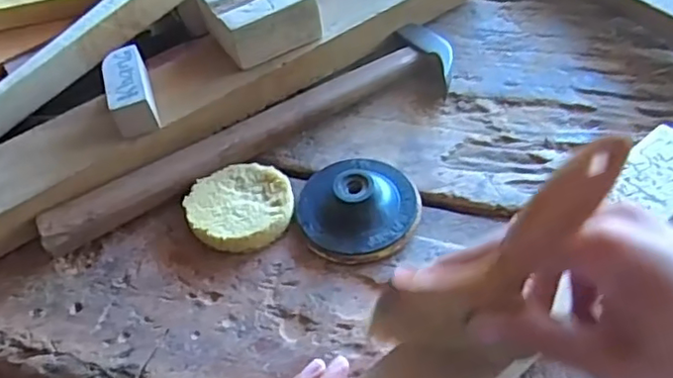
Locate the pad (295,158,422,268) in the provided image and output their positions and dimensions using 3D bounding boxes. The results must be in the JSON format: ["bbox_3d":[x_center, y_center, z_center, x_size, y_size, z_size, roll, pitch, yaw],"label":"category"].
[{"bbox_3d":[0.015,0.009,0.445,0.086,0.028,0.083,-19,53,-9],"label":"pad"}]

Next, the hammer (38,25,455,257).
[{"bbox_3d":[-0.056,-0.045,0.493,0.357,0.025,0.063,-29,55,-16],"label":"hammer"}]

